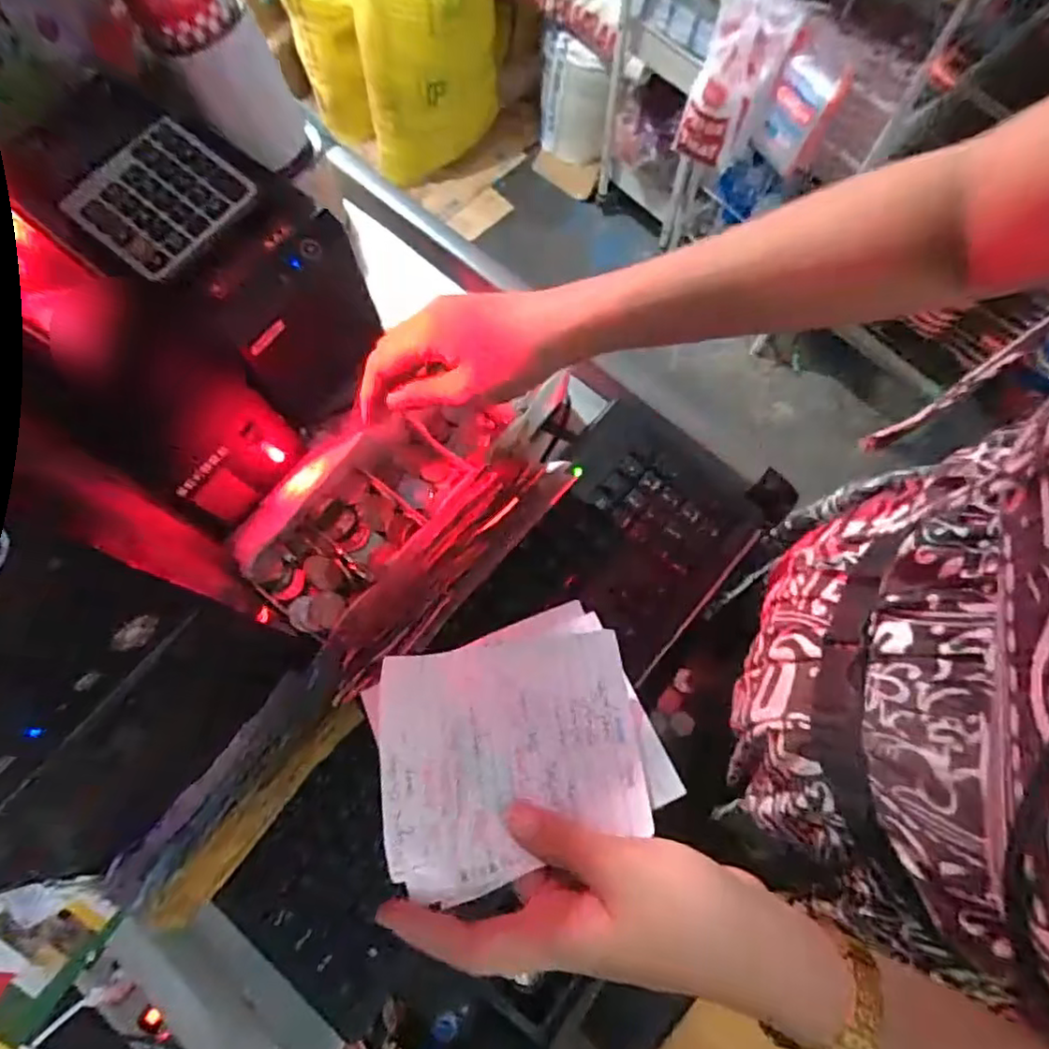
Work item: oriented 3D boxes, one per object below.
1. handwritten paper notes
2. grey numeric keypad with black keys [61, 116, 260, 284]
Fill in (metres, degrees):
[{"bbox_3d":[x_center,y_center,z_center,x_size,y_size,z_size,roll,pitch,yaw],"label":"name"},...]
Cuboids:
[{"bbox_3d":[-0.005,0.106,0.320,0.134,0.024,0.110,-18,73,-5],"label":"handwritten paper notes"},{"bbox_3d":[-0.250,-0.225,0.444,0.085,0.015,0.100,36,76,11],"label":"grey numeric keypad with black keys"}]

